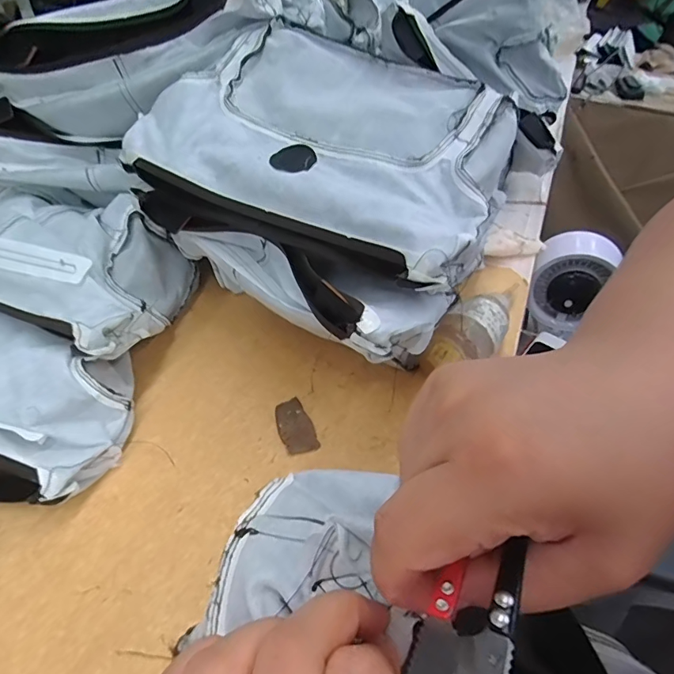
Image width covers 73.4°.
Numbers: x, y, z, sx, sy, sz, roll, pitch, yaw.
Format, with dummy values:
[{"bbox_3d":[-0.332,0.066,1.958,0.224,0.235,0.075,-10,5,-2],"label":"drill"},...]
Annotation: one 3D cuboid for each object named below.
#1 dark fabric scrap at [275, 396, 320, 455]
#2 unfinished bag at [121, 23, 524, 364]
[{"bbox_3d":[-0.037,0.078,0.400,0.029,0.004,0.056,-16,52,-16],"label":"dark fabric scrap"},{"bbox_3d":[-0.004,-0.149,0.425,0.343,0.130,0.262,36,73,22],"label":"unfinished bag"}]

